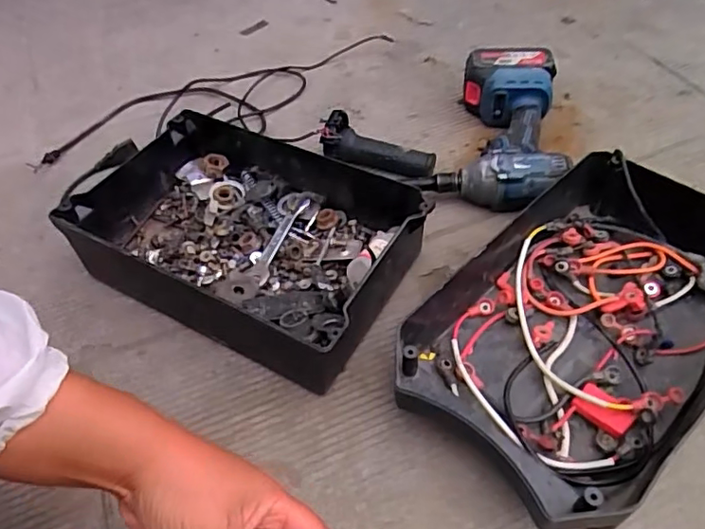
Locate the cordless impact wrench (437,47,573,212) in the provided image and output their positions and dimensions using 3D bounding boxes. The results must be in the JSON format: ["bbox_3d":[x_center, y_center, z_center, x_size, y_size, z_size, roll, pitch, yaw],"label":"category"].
[{"bbox_3d":[0.195,-0.171,0.702,0.141,0.076,0.245,11,50,12],"label":"cordless impact wrench"}]

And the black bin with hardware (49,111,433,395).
[{"bbox_3d":[-0.102,-0.036,0.595,0.319,0.081,0.233,22,53,21],"label":"black bin with hardware"}]

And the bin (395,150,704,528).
[{"bbox_3d":[0.215,0.049,0.513,0.368,0.078,0.212,-34,55,-25],"label":"bin"}]

